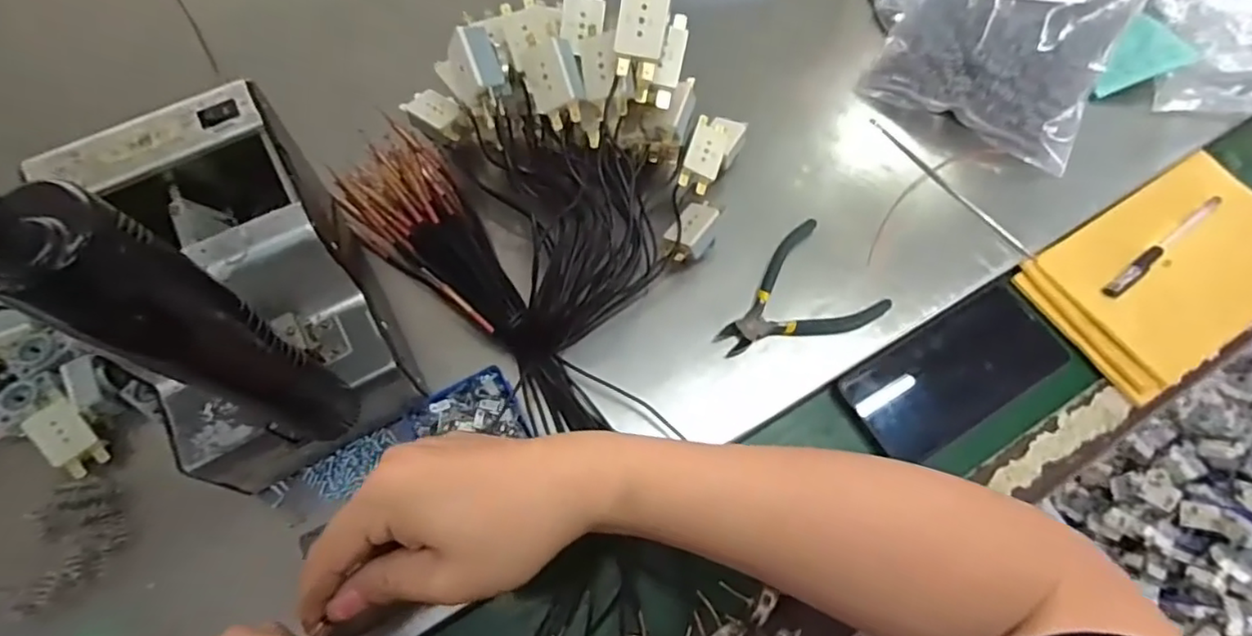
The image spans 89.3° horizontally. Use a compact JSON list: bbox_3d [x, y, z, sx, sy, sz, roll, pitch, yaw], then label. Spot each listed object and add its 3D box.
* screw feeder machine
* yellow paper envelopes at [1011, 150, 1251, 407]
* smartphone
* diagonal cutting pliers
[{"bbox_3d":[-0.225,-0.017,0.378,0.126,0.133,0.189,-25,70,-12],"label":"screw feeder machine"},{"bbox_3d":[0.436,-0.040,0.502,0.233,0.013,0.126,-29,71,-13],"label":"yellow paper envelopes"},{"bbox_3d":[0.246,0.037,0.465,0.174,0.012,0.075,-29,71,-13],"label":"smartphone"},{"bbox_3d":[0.119,-0.013,0.461,0.118,0.012,0.089,-31,72,-14],"label":"diagonal cutting pliers"}]

